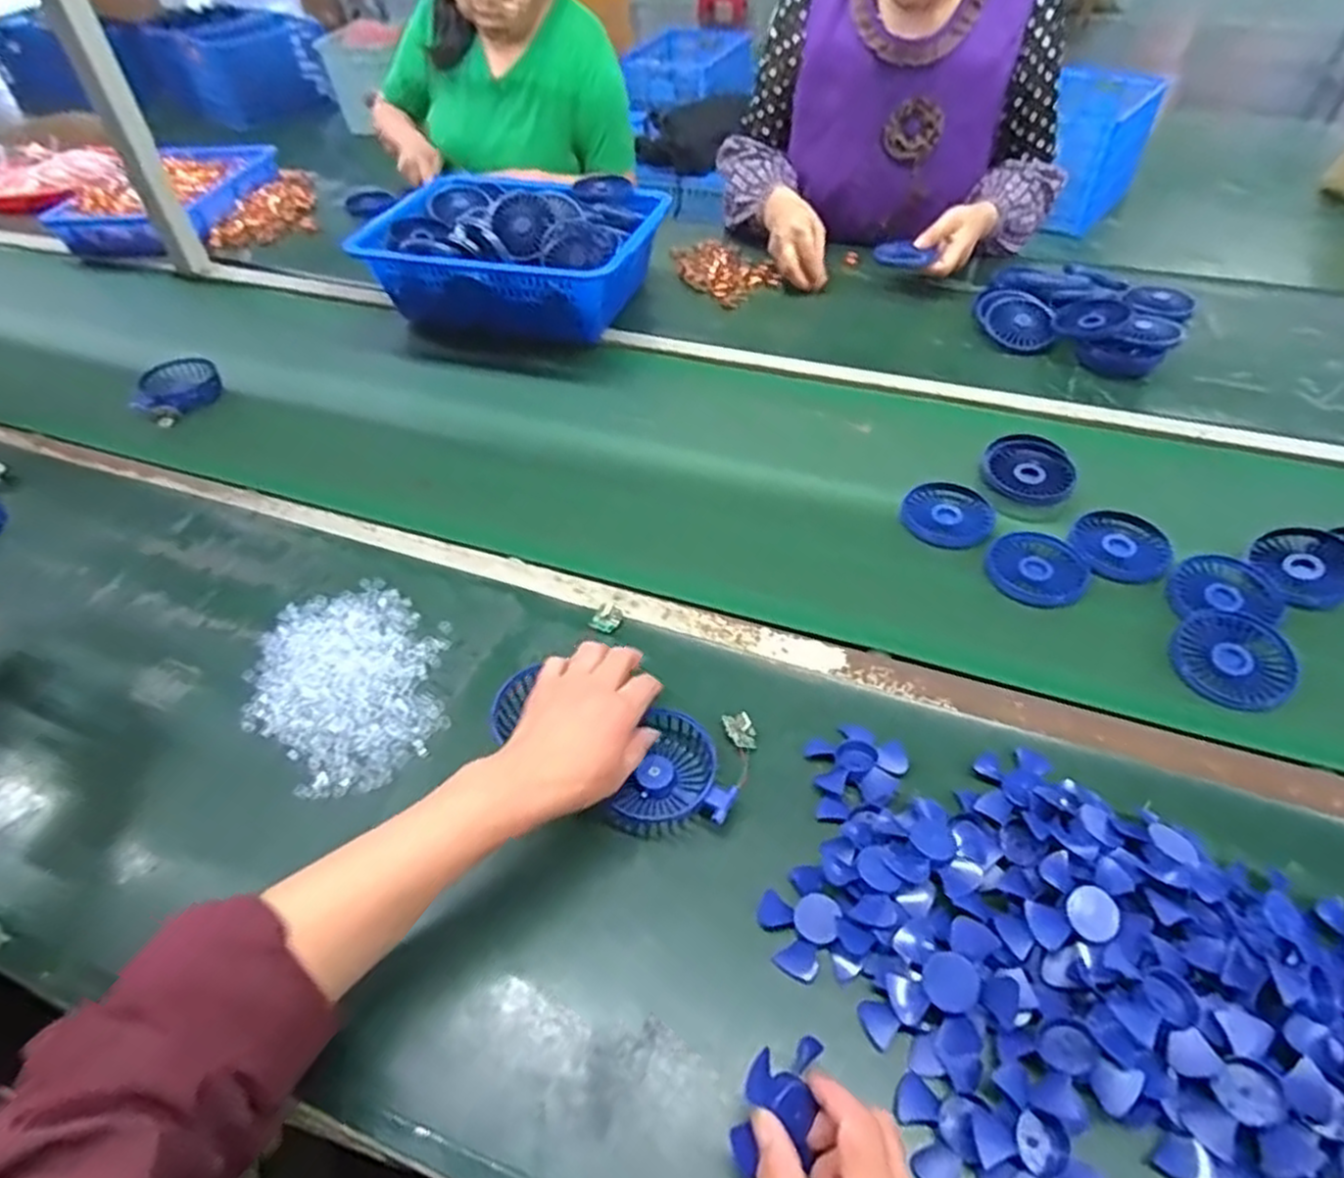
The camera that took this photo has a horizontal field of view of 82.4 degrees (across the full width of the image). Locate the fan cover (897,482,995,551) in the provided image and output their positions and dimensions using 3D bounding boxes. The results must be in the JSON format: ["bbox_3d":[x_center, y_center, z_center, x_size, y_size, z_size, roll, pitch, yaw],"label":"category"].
[{"bbox_3d":[0.276,-0.073,0.766,0.086,0.012,0.094,32,55,28],"label":"fan cover"}]

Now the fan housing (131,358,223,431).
[{"bbox_3d":[-0.603,-0.246,0.927,0.087,0.041,0.098,28,64,17],"label":"fan housing"}]

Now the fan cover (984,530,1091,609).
[{"bbox_3d":[0.339,-0.018,0.712,0.087,0.015,0.086,32,56,28],"label":"fan cover"}]

